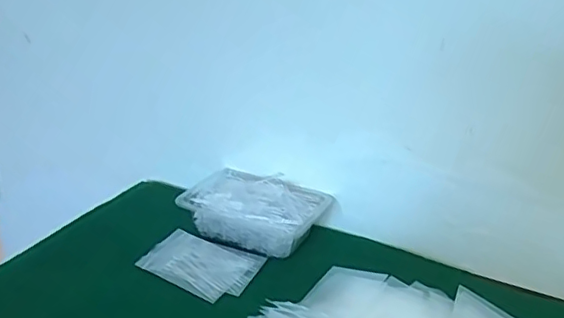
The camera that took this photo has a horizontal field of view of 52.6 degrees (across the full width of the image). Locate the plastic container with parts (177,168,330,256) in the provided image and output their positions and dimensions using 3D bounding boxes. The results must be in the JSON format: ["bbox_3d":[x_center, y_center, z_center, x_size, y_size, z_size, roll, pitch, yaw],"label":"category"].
[{"bbox_3d":[-0.035,0.071,0.772,0.180,0.056,0.112,13,25,21],"label":"plastic container with parts"}]

